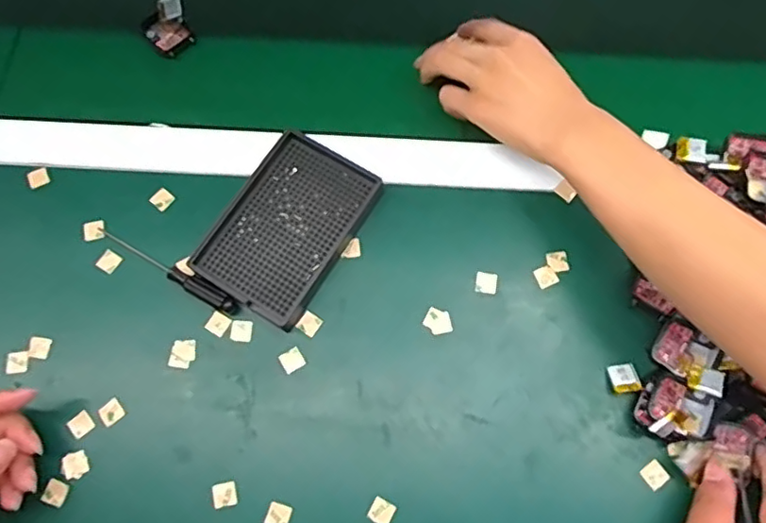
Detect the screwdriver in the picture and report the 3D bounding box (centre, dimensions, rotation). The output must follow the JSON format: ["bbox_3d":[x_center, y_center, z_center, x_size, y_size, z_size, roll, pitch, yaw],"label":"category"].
[{"bbox_3d":[-0.167,0.006,0.454,0.133,0.013,0.012,28,74,10],"label":"screwdriver"}]

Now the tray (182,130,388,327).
[{"bbox_3d":[-0.072,-0.027,0.461,0.090,0.026,0.138,30,75,10],"label":"tray"}]

